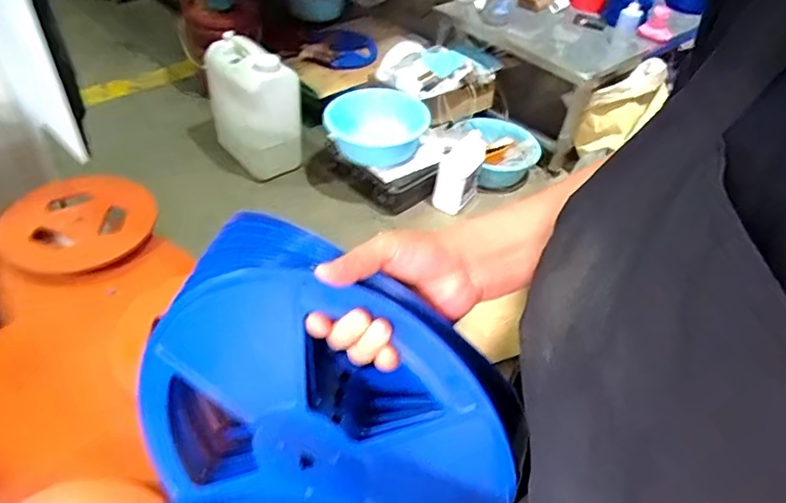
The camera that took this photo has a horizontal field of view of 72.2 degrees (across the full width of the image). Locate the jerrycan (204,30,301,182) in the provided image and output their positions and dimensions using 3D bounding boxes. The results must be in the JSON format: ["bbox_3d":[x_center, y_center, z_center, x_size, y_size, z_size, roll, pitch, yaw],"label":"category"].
[{"bbox_3d":[-0.474,-0.490,1.851,0.289,0.418,0.252,-9,47,-16],"label":"jerrycan"}]

